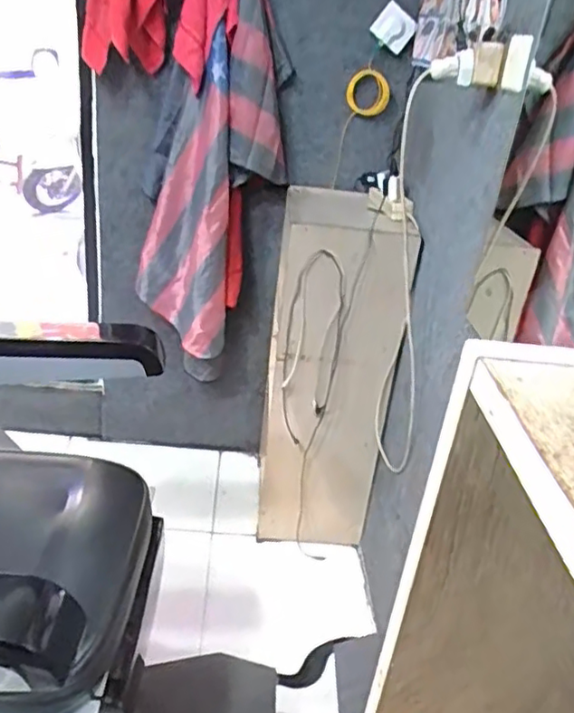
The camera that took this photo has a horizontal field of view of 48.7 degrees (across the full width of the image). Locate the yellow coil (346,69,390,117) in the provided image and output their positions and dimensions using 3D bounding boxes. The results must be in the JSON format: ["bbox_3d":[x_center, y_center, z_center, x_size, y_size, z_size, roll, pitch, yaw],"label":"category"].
[{"bbox_3d":[0.216,-0.696,1.676,0.121,0.117,0.042,-10,31,-13],"label":"yellow coil"}]

